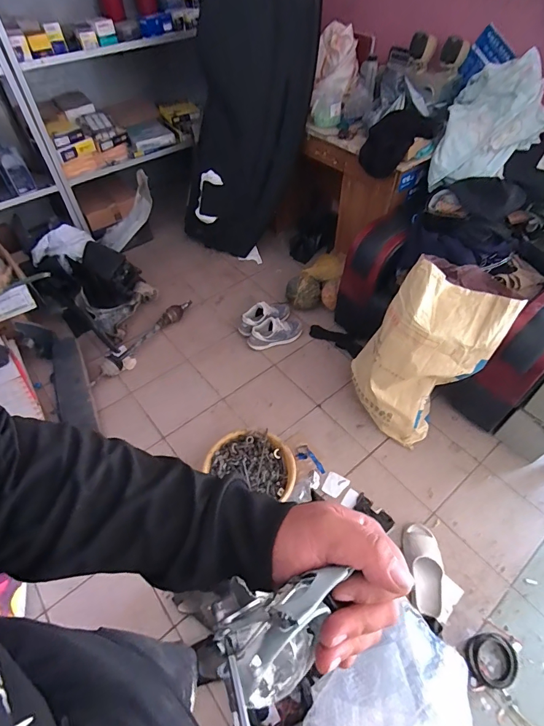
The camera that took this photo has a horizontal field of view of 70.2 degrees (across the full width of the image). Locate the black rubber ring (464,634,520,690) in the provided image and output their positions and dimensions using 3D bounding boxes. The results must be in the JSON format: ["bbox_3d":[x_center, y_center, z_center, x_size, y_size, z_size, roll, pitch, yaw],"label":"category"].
[{"bbox_3d":[0.653,0.874,1.136,0.141,0.040,0.129,-1,52,1],"label":"black rubber ring"}]

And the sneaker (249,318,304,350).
[{"bbox_3d":[0.023,-0.149,1.929,0.281,0.108,0.124,-26,56,-18],"label":"sneaker"}]

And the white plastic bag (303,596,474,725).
[{"bbox_3d":[0.304,0.913,0.979,0.457,0.150,0.385,-27,56,-19],"label":"white plastic bag"}]

